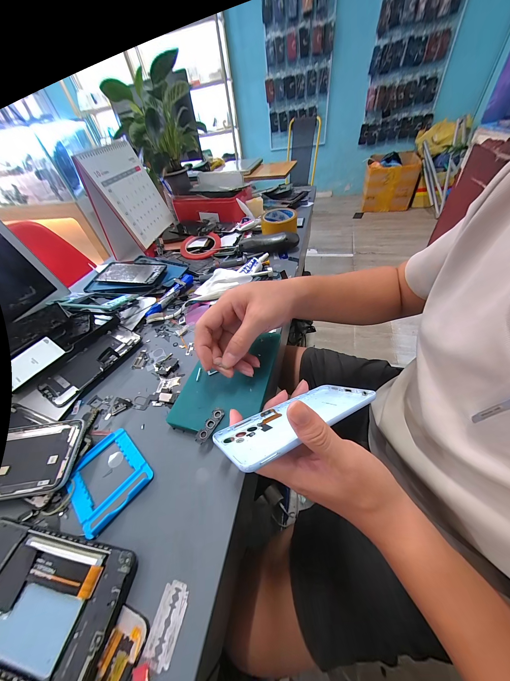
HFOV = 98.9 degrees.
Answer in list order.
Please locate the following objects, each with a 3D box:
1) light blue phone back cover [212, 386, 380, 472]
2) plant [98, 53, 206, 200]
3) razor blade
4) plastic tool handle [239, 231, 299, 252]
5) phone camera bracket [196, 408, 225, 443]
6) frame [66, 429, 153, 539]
[{"bbox_3d":[0.044,0.078,0.224,0.162,0.008,0.078,-14,4,-30],"label":"light blue phone back cover"},{"bbox_3d":[-0.301,-0.661,0.711,0.249,0.280,0.363,-18,47,-7],"label":"plant"},{"bbox_3d":[-0.066,0.213,0.166,0.022,0.004,0.041,7,49,12],"label":"razor blade"},{"bbox_3d":[0.033,-0.237,0.526,0.142,0.032,0.023,-8,46,2],"label":"plastic tool handle"},{"bbox_3d":[-0.051,0.096,0.248,0.015,0.004,0.043,24,55,25],"label":"phone camera bracket"},{"bbox_3d":[-0.161,0.146,0.237,0.084,0.009,0.070,31,58,29],"label":"frame"}]

